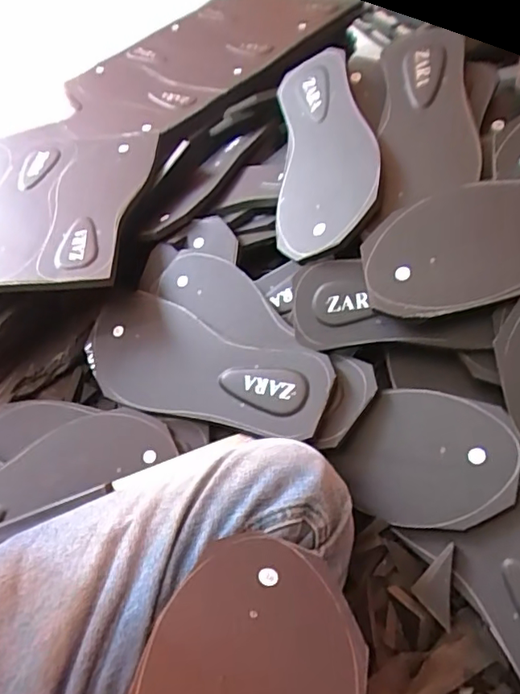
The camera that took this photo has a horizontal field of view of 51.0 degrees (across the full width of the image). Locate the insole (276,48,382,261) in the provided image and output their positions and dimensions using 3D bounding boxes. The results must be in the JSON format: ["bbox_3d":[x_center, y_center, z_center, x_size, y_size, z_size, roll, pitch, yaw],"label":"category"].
[{"bbox_3d":[0.056,-0.186,0.501,0.099,0.018,0.228,-20,58,37],"label":"insole"}]

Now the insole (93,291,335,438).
[{"bbox_3d":[-0.059,0.019,0.489,0.253,0.014,0.099,17,76,29],"label":"insole"}]

